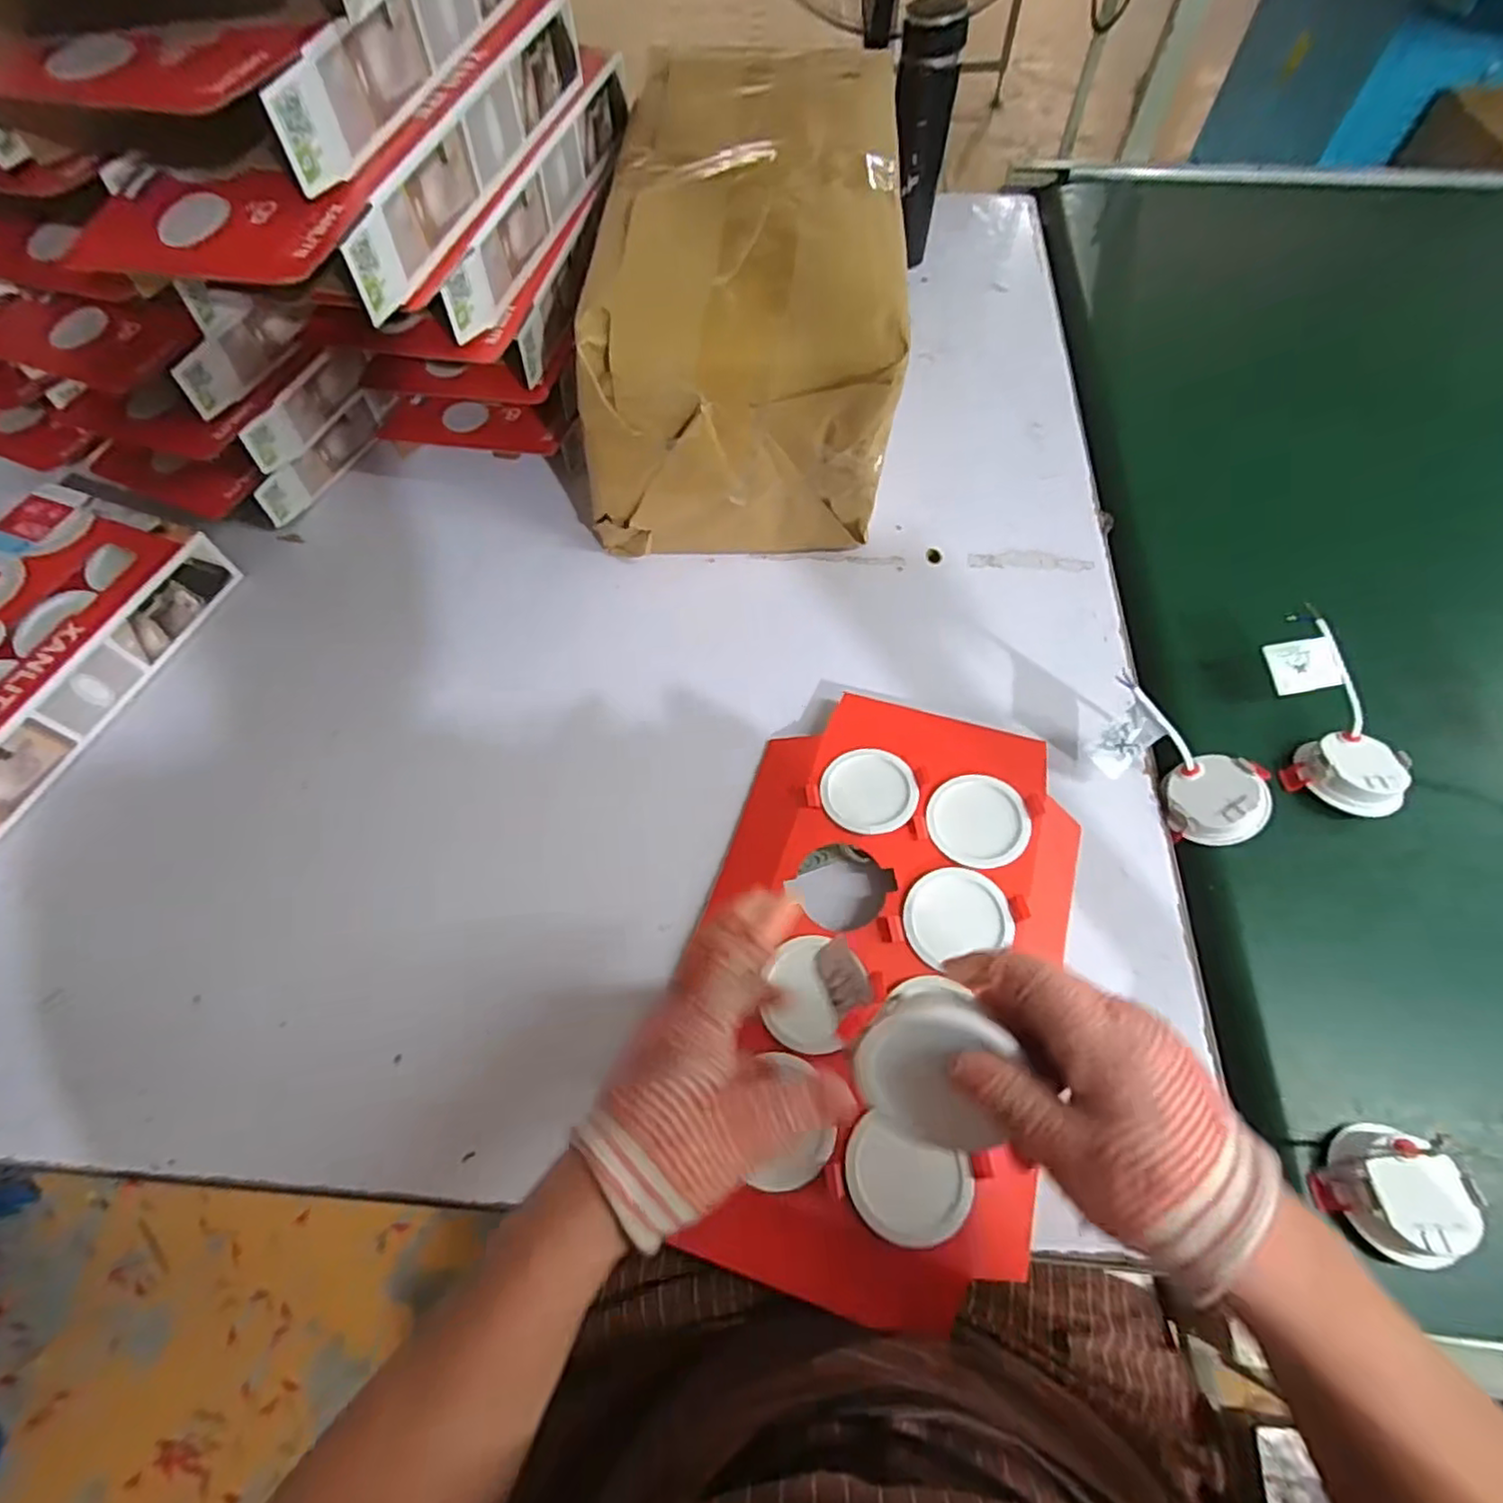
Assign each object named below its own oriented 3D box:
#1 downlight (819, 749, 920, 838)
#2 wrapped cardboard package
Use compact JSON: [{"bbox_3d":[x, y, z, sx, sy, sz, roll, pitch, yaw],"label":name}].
[{"bbox_3d":[0.089,0.033,0.524,0.069,0.026,0.069,0,64,-1],"label":"downlight"},{"bbox_3d":[0.003,-0.407,0.637,0.237,0.217,0.409,6,64,2],"label":"wrapped cardboard package"}]

